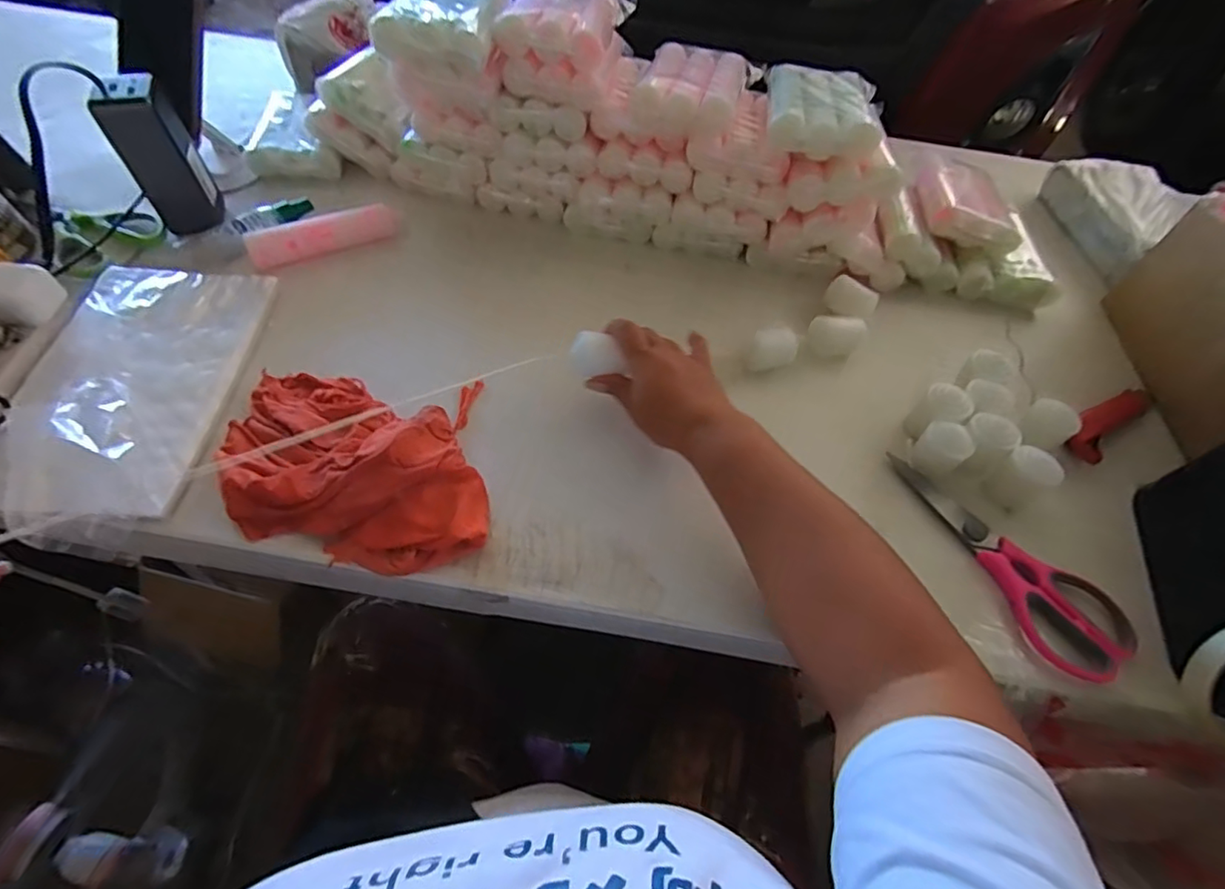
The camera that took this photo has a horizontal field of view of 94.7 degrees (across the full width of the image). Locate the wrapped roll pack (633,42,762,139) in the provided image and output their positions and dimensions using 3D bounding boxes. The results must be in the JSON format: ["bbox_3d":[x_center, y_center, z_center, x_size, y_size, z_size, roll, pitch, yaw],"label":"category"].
[{"bbox_3d":[0.087,-0.358,0.562,0.103,0.034,0.144,13,56,5],"label":"wrapped roll pack"}]

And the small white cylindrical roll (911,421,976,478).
[{"bbox_3d":[0.271,0.002,0.463,0.037,0.038,0.032,20,57,9],"label":"small white cylindrical roll"}]

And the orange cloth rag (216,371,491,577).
[{"bbox_3d":[-0.193,0.005,0.423,0.199,0.037,0.178,0,55,-4],"label":"orange cloth rag"}]

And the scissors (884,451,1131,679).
[{"bbox_3d":[0.305,0.079,0.433,0.081,0.010,0.194,-19,60,-16],"label":"scissors"}]

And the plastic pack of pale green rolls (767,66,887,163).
[{"bbox_3d":[0.210,-0.338,0.561,0.106,0.027,0.157,11,56,3],"label":"plastic pack of pale green rolls"}]

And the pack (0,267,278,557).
[{"bbox_3d":[-0.392,-0.053,0.448,0.149,0.023,0.278,1,55,-4],"label":"pack"}]

